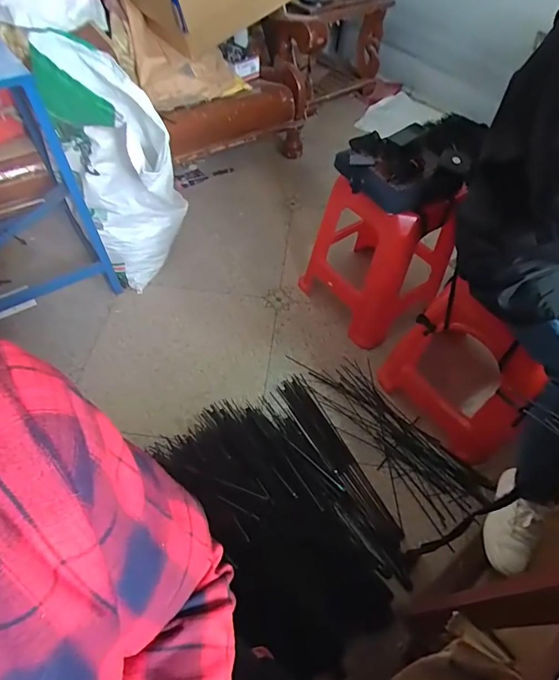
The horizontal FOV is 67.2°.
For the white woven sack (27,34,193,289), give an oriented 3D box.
[{"bbox_3d":[-0.455,-0.440,1.292,0.313,0.719,0.359,-12,55,-13],"label":"white woven sack"}]

